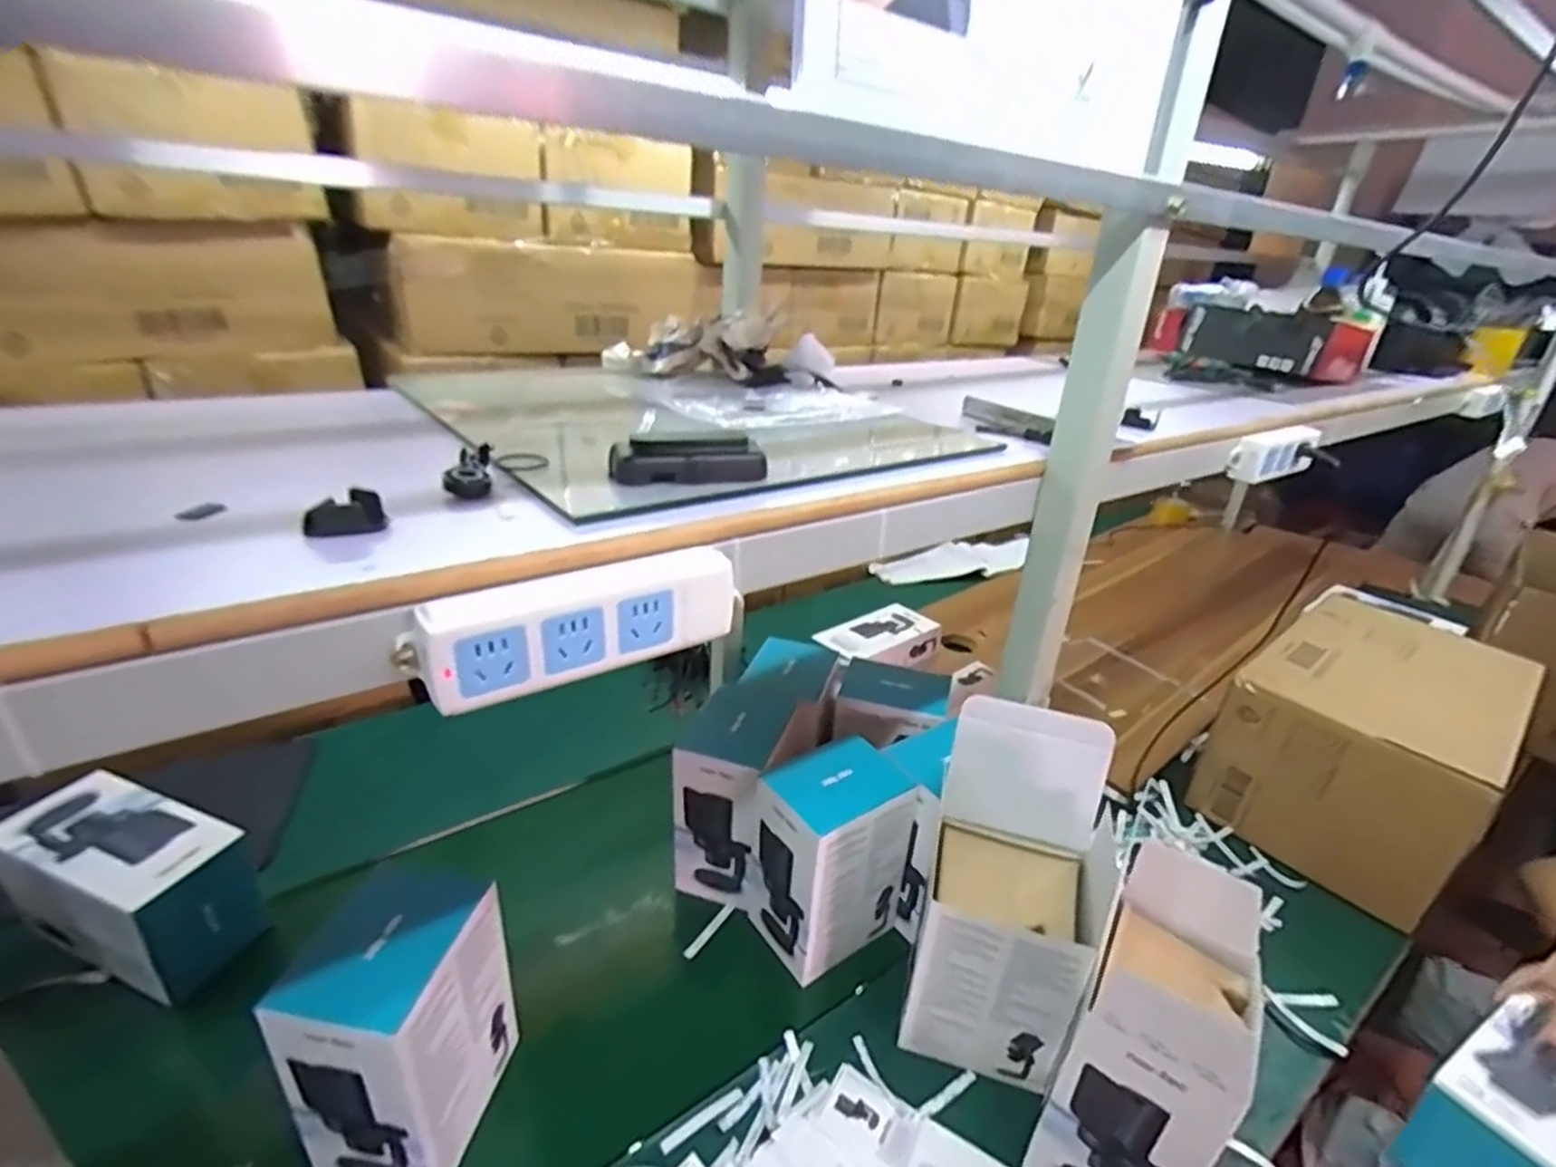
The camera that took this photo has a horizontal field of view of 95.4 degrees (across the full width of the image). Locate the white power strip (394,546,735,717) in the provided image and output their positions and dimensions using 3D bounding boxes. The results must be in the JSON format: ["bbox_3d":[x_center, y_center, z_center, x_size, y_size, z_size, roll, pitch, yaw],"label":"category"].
[{"bbox_3d":[-0.106,0.023,0.392,0.177,0.051,0.031,-14,30,-33],"label":"white power strip"}]

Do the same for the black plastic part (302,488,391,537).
[{"bbox_3d":[-0.236,-0.038,0.386,0.039,0.019,0.017,-13,30,-32],"label":"black plastic part"}]

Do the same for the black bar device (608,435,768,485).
[{"bbox_3d":[-0.062,-0.085,0.497,0.109,0.032,0.024,-5,26,-18],"label":"black bar device"}]

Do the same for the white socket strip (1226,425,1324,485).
[{"bbox_3d":[0.626,-0.165,0.891,0.171,0.056,0.030,-13,30,-32],"label":"white socket strip"}]

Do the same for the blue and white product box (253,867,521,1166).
[{"bbox_3d":[-0.330,0.396,0.632,0.114,0.211,0.151,5,25,4],"label":"blue and white product box"}]

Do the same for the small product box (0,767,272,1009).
[{"bbox_3d":[-0.720,0.341,0.790,0.237,0.169,0.126,11,26,16],"label":"small product box"}]

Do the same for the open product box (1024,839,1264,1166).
[{"bbox_3d":[0.331,0.408,0.628,0.115,0.276,0.166,20,30,32],"label":"open product box"}]

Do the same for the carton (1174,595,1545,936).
[{"bbox_3d":[0.920,0.244,1.101,0.463,0.260,0.295,-15,31,-34],"label":"carton"}]

